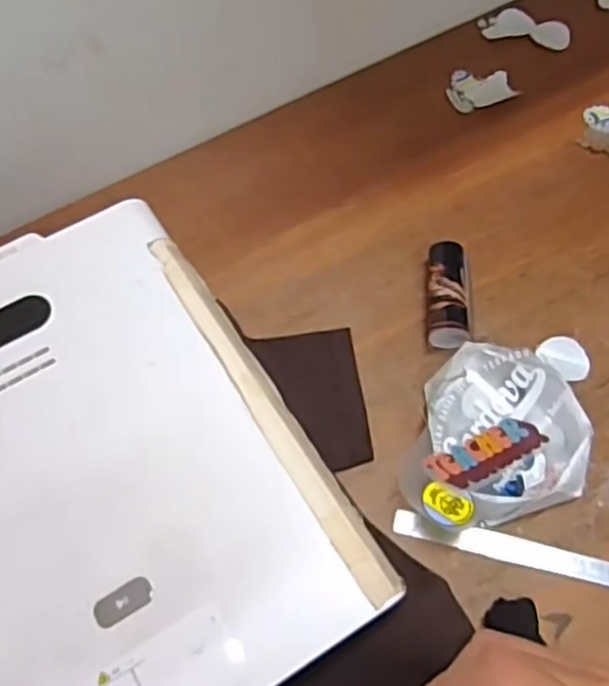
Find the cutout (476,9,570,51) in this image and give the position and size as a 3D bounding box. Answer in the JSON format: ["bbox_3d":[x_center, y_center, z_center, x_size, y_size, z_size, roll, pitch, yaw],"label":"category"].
[{"bbox_3d":[0.359,-0.514,1.166,0.143,0.007,0.070,16,71,15],"label":"cutout"}]

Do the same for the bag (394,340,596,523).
[{"bbox_3d":[0.222,0.092,0.814,0.189,0.048,0.251,9,63,8],"label":"bag"}]

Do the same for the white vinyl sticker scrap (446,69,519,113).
[{"bbox_3d":[0.268,-0.396,1.106,0.096,0.010,0.081,-17,62,-6],"label":"white vinyl sticker scrap"}]

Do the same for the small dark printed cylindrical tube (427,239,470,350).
[{"bbox_3d":[0.182,-0.063,0.901,0.056,0.037,0.150,2,62,4],"label":"small dark printed cylindrical tube"}]

